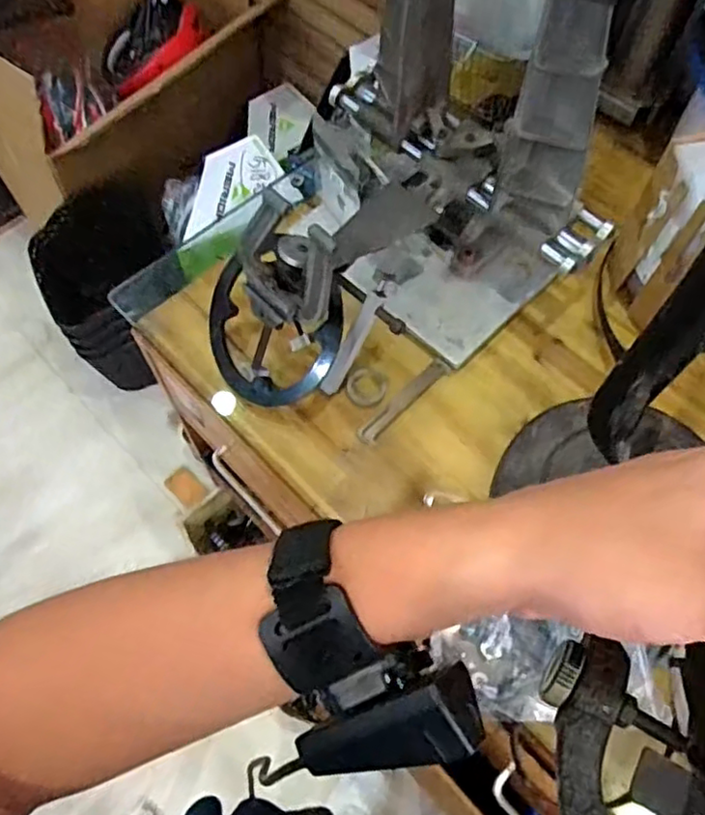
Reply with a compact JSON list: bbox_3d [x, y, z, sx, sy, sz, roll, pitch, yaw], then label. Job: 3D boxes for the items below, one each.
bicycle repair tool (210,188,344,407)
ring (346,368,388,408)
[{"bbox_3d":[-0.089,-0.116,0.666,0.129,0.202,0.156,-16,65,-9],"label":"bicycle repair tool"},{"bbox_3d":[0.016,-0.023,0.732,0.045,0.011,0.045,0,64,-1],"label":"ring"}]

